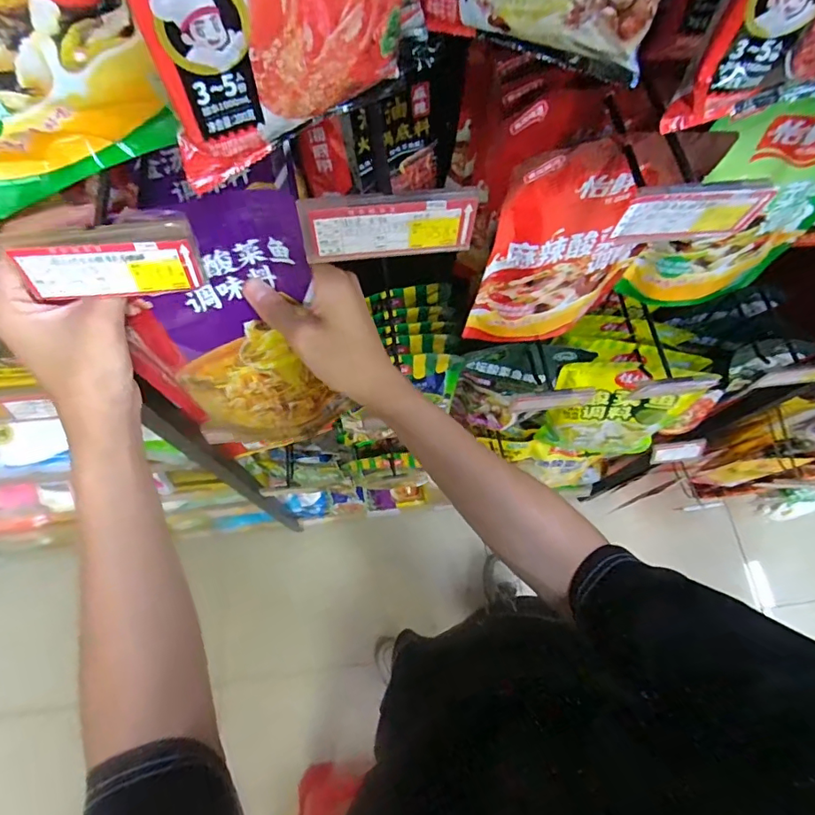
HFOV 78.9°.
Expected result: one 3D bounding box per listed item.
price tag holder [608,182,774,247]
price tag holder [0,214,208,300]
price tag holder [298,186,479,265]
[{"bbox_3d":[0.176,-0.122,0.312,0.089,0.047,0.009,-5,70,-4],"label":"price tag holder"},{"bbox_3d":[-0.169,-0.084,0.285,0.095,0.043,0.009,-8,49,-6],"label":"price tag holder"},{"bbox_3d":[-0.010,-0.107,0.290,0.100,0.044,0.013,-6,70,-6],"label":"price tag holder"}]

